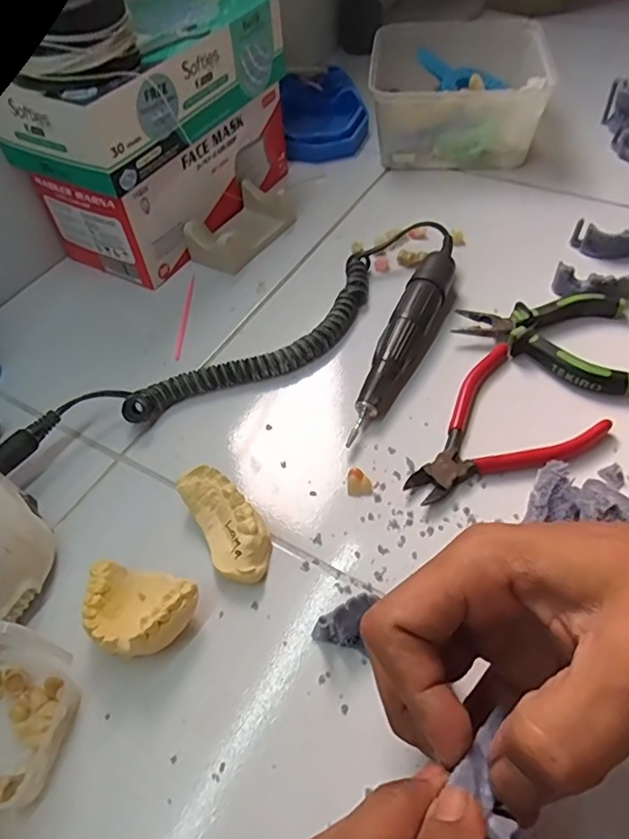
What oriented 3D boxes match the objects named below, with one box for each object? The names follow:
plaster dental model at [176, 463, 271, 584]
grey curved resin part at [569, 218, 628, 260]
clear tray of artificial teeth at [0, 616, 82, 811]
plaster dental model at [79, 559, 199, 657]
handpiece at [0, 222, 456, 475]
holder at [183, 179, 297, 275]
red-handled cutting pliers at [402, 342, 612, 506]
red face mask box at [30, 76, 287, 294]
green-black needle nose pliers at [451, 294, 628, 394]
[{"bbox_3d":[-0.047,0.057,0.312,0.031,0.022,0.069,-27,55,-16],"label":"plaster dental model"},{"bbox_3d":[0.236,-0.141,0.446,0.060,0.023,0.021,2,52,6],"label":"grey curved resin part"},{"bbox_3d":[-0.148,0.129,0.251,0.067,0.047,0.067,9,60,10],"label":"clear tray of artificial teeth"},{"bbox_3d":[-0.089,0.095,0.282,0.056,0.027,0.041,16,55,16],"label":"plaster dental model"},{"bbox_3d":[-0.022,-0.035,0.372,0.338,0.030,0.134,-33,57,-20],"label":"handpiece"},{"bbox_3d":[-0.062,-0.165,0.481,0.052,0.030,0.087,26,58,23],"label":"holder"},{"bbox_3d":[0.103,0.008,0.341,0.117,0.011,0.085,-30,56,-18],"label":"red-handled cutting pliers"},{"bbox_3d":[-0.118,-0.213,0.490,0.099,0.080,0.208,25,58,22],"label":"red face mask box"},{"bbox_3d":[0.156,-0.055,0.388,0.111,0.019,0.082,5,53,9],"label":"green-black needle nose pliers"}]

